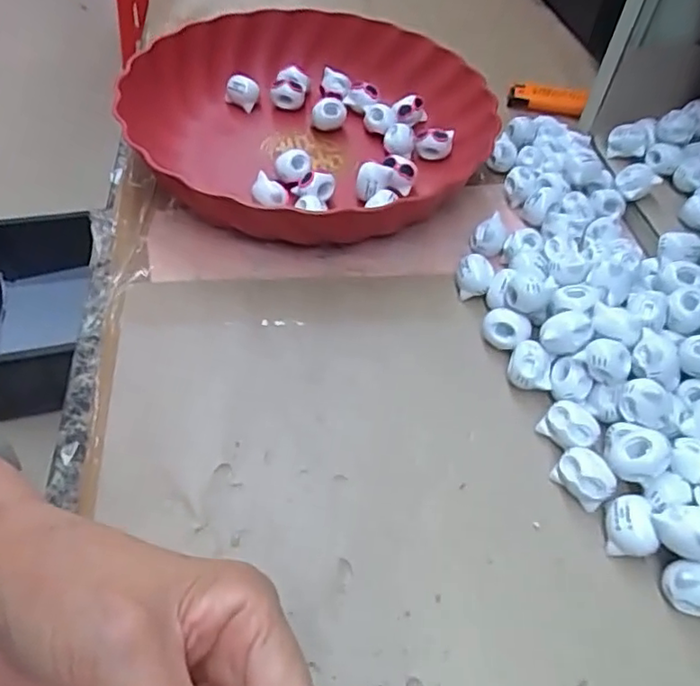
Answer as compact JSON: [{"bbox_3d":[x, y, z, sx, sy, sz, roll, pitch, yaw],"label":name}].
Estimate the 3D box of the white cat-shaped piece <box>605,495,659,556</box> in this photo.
[{"bbox_3d":[0.121,0.080,0.265,0.018,0.019,0.023,2,51,-4],"label":"white cat-shaped piece"}]

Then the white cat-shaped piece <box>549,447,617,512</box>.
[{"bbox_3d":[0.108,0.061,0.279,0.017,0.020,0.026,-35,62,-29],"label":"white cat-shaped piece"}]

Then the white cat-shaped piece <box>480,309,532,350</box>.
[{"bbox_3d":[0.085,-0.008,0.332,0.025,0.010,0.022,22,92,21],"label":"white cat-shaped piece"}]

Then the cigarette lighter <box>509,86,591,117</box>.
[{"bbox_3d":[0.161,-0.199,0.498,0.059,0.020,0.015,10,52,6],"label":"cigarette lighter"}]

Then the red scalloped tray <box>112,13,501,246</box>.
[{"bbox_3d":[-0.024,-0.155,0.417,0.239,0.043,0.250,-21,56,-21],"label":"red scalloped tray"}]

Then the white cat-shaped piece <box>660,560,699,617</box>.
[{"bbox_3d":[0.142,0.101,0.249,0.026,0.019,0.017,11,51,3],"label":"white cat-shaped piece"}]

